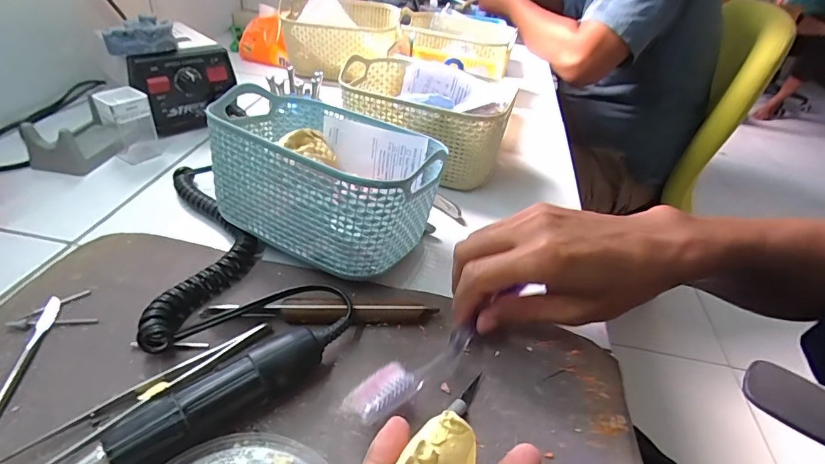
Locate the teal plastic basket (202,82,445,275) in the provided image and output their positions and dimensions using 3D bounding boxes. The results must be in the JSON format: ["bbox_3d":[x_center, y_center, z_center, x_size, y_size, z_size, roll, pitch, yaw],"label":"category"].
[{"bbox_3d":[-0.066,-0.041,0.346,0.165,0.096,0.120,25,40,21],"label":"teal plastic basket"}]

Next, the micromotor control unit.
[{"bbox_3d":[-0.254,-0.160,0.486,0.072,0.084,0.102,29,42,26],"label":"micromotor control unit"}]

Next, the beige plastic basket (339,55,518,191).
[{"bbox_3d":[0.013,-0.120,0.469,0.165,0.079,0.116,16,38,11],"label":"beige plastic basket"}]

